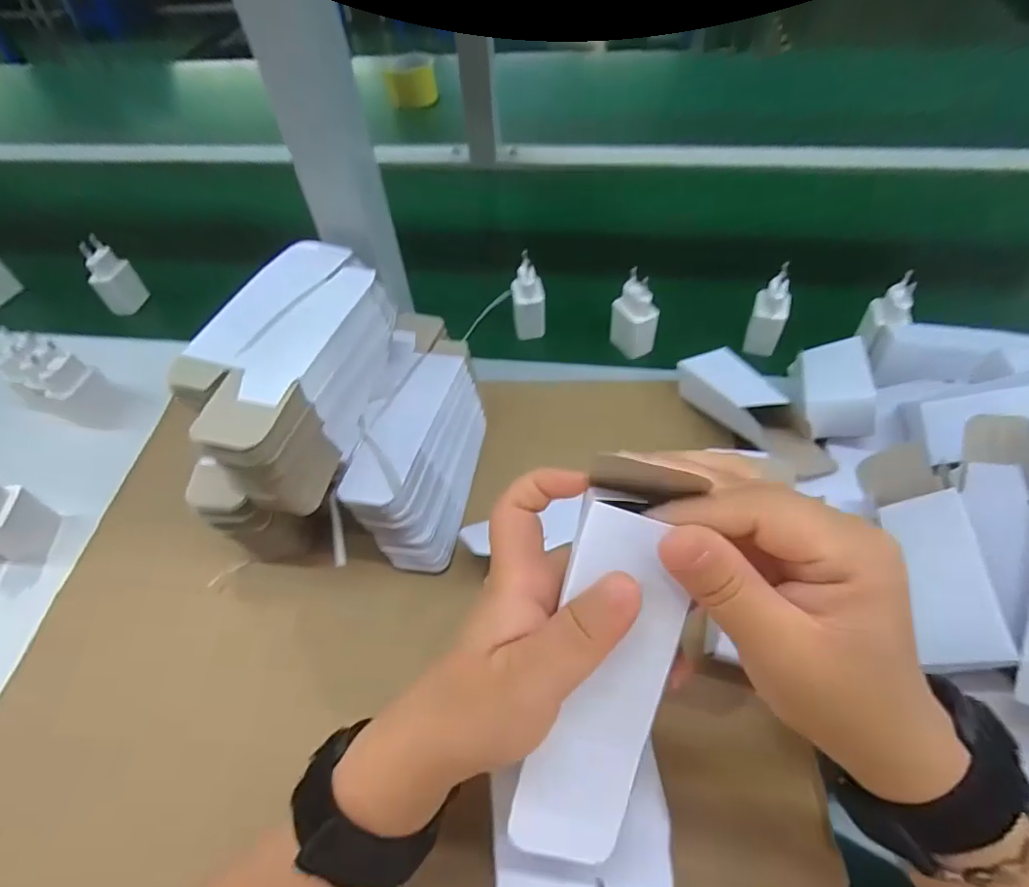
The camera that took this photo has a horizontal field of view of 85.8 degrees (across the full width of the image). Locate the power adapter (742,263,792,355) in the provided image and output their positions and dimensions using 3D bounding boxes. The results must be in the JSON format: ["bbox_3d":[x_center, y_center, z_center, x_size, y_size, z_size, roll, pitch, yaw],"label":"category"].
[{"bbox_3d":[0.233,-0.119,0.505,0.030,0.072,0.036,19,55,19],"label":"power adapter"}]

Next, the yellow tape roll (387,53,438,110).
[{"bbox_3d":[-0.175,-0.619,0.942,0.078,0.059,0.084,-2,51,3],"label":"yellow tape roll"}]

